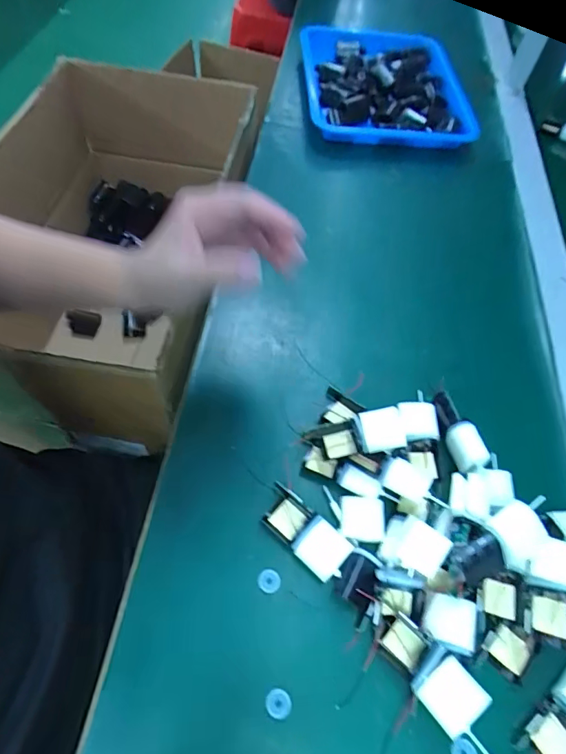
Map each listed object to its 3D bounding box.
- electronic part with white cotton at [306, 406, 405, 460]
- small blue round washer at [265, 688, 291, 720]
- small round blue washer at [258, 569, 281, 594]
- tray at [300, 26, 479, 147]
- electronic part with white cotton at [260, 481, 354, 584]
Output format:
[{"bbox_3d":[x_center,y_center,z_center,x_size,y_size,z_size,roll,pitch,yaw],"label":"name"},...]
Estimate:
[{"bbox_3d":[0.065,0.054,0.408,0.084,0.016,0.037,-12,59,5],"label":"electronic part with white cotton"},{"bbox_3d":[-0.003,0.240,0.333,0.019,0.007,0.017,38,63,17],"label":"small blue round washer"},{"bbox_3d":[-0.011,0.169,0.374,0.019,0.004,0.018,2,59,-4],"label":"small round blue washer"},{"bbox_3d":[0.161,-0.491,0.754,0.255,0.053,0.319,-4,59,-6],"label":"tray"},{"bbox_3d":[0.018,0.132,0.387,0.081,0.021,0.037,39,63,17],"label":"electronic part with white cotton"}]

